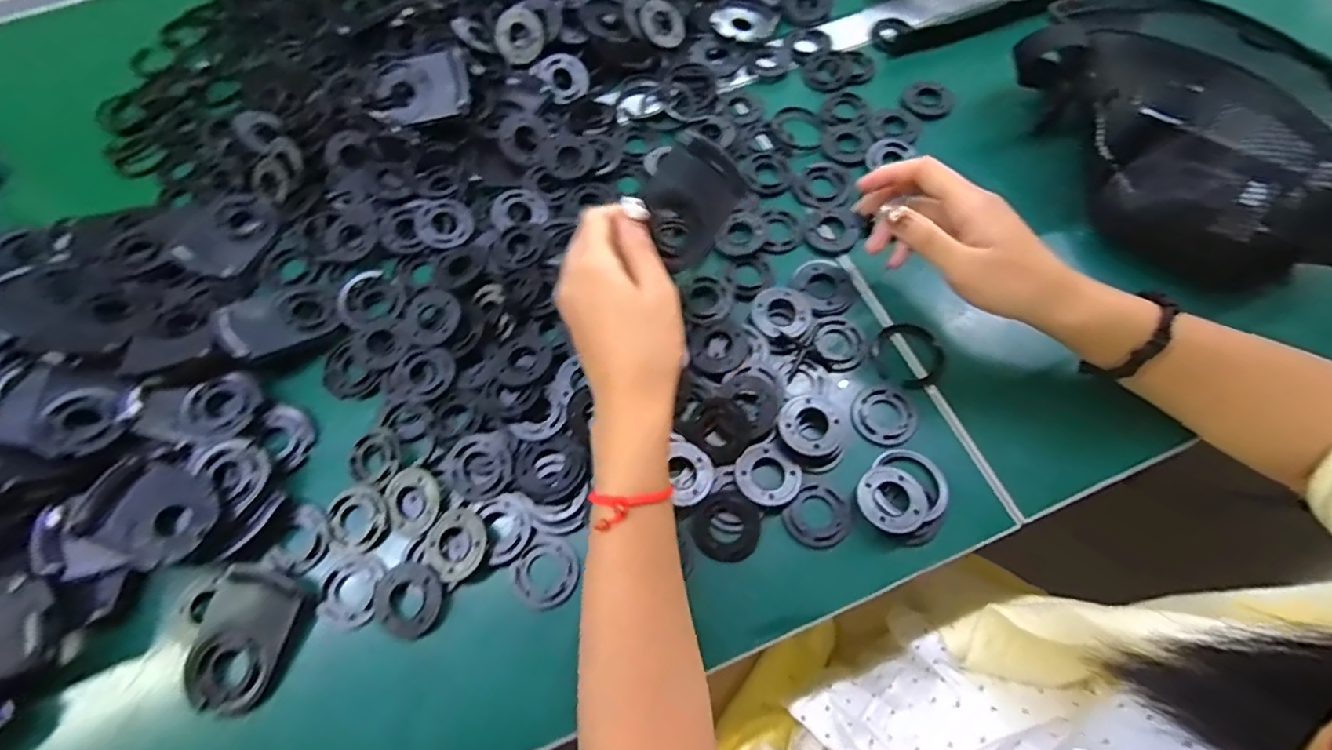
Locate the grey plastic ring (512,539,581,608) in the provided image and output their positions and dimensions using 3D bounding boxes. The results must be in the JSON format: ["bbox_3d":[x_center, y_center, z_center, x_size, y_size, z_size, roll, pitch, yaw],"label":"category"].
[{"bbox_3d":[-0.077,0.129,0.373,0.040,0.006,0.041,-1,66,2],"label":"grey plastic ring"}]

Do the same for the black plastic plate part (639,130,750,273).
[{"bbox_3d":[0.015,-0.110,0.364,0.054,0.004,0.081,35,76,-17],"label":"black plastic plate part"}]

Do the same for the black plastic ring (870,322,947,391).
[{"bbox_3d":[0.183,-0.016,0.428,0.052,0.011,0.056,-1,66,2],"label":"black plastic ring"}]

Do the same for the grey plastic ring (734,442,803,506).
[{"bbox_3d":[0.068,0.068,0.385,0.043,0.006,0.041,-1,66,2],"label":"grey plastic ring"}]

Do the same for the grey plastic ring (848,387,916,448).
[{"bbox_3d":[0.154,0.029,0.406,0.043,0.004,0.042,-1,66,2],"label":"grey plastic ring"}]

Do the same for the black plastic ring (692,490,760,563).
[{"bbox_3d":[0.040,0.100,0.377,0.043,0.013,0.041,-1,66,2],"label":"black plastic ring"}]

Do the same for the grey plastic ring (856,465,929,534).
[{"bbox_3d":[0.148,0.081,0.376,0.045,0.014,0.043,-1,66,2],"label":"grey plastic ring"}]

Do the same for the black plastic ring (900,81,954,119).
[{"bbox_3d":[0.242,-0.256,0.531,0.047,0.004,0.049,-1,66,2],"label":"black plastic ring"}]

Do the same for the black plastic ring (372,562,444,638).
[{"bbox_3d":[-0.165,0.141,0.366,0.045,0.009,0.041,-1,66,2],"label":"black plastic ring"}]

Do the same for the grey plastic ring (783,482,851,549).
[{"bbox_3d":[0.102,0.095,0.382,0.041,0.008,0.041,-1,66,2],"label":"grey plastic ring"}]

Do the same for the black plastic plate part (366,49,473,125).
[{"bbox_3d":[-0.214,-0.248,0.496,0.083,0.014,0.057,-11,92,4],"label":"black plastic plate part"}]

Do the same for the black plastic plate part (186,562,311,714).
[{"bbox_3d":[-0.264,0.162,0.355,0.051,0.018,0.080,12,67,8],"label":"black plastic plate part"}]

